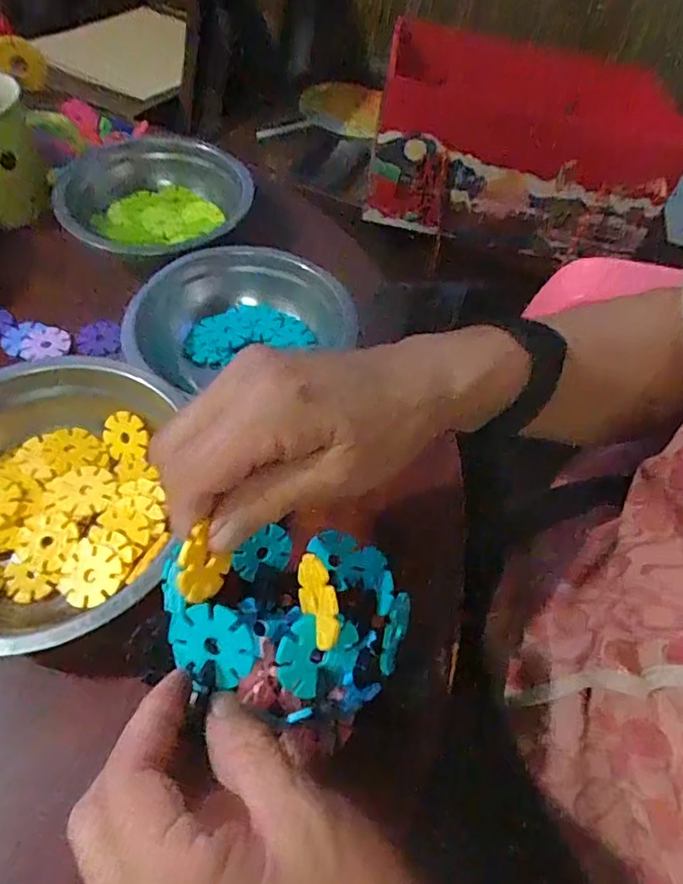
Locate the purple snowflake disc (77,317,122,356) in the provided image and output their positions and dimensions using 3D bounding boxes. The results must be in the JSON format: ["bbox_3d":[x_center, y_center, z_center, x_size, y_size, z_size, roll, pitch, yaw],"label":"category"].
[{"bbox_3d":[-0.173,-0.075,0.407,0.029,0.004,0.031,0,67,-1],"label":"purple snowflake disc"}]

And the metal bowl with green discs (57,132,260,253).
[{"bbox_3d":[-0.142,-0.188,0.451,0.133,0.040,0.138,2,57,-3],"label":"metal bowl with green discs"}]

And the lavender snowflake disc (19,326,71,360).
[{"bbox_3d":[-0.207,-0.070,0.398,0.033,0.004,0.031,2,57,-3],"label":"lavender snowflake disc"}]

